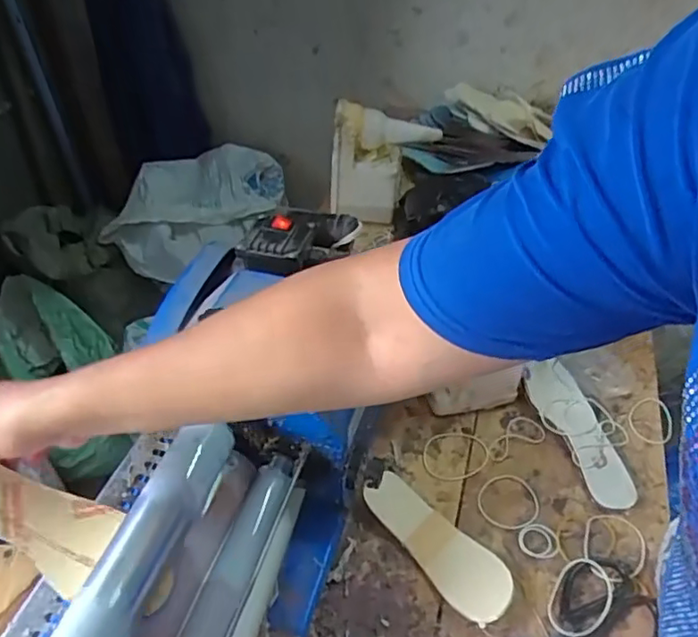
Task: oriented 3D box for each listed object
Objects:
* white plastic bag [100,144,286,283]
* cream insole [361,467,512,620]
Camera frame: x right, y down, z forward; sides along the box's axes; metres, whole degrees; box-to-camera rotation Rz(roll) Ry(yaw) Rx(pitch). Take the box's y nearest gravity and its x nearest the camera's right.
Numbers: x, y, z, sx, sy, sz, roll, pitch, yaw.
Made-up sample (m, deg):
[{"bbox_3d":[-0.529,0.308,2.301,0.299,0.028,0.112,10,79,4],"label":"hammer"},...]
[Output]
[{"bbox_3d":[-0.377,-0.279,1.507,0.466,0.186,0.259,-16,44,-16],"label":"white plastic bag"},{"bbox_3d":[0.097,0.239,0.641,0.071,0.023,0.183,-27,49,-26],"label":"cream insole"}]

